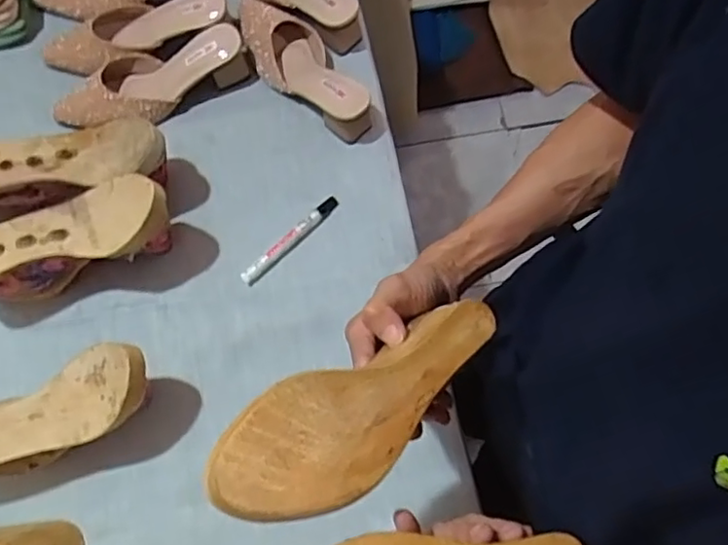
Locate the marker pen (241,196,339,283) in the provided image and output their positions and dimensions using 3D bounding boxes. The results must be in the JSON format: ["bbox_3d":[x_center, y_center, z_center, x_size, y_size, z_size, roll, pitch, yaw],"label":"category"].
[{"bbox_3d":[-0.091,-0.042,0.775,0.149,0.015,0.017,-42,76,-11],"label":"marker pen"}]

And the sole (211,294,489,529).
[{"bbox_3d":[0.003,0.086,0.411,0.214,0.040,0.075,-29,72,-30],"label":"sole"}]

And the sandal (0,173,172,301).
[{"bbox_3d":[-0.324,-0.032,0.708,0.239,0.134,0.083,-15,74,-5],"label":"sandal"}]

